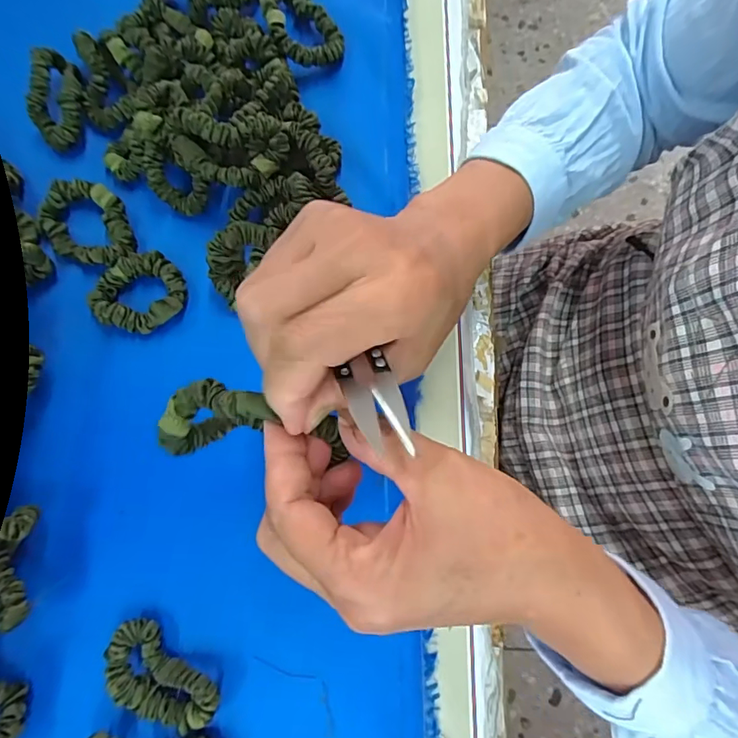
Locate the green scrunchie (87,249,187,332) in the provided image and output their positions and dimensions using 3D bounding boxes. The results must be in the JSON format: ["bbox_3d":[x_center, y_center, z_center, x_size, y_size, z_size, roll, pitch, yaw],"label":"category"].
[{"bbox_3d":[-0.158,-0.051,0.327,0.059,0.020,0.052,-37,79,-8],"label":"green scrunchie"}]

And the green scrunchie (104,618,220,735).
[{"bbox_3d":[-0.120,0.179,0.271,0.070,0.020,0.036,35,79,8],"label":"green scrunchie"}]

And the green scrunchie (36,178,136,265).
[{"bbox_3d":[-0.199,-0.101,0.327,0.053,0.018,0.061,-20,77,-4],"label":"green scrunchie"}]

